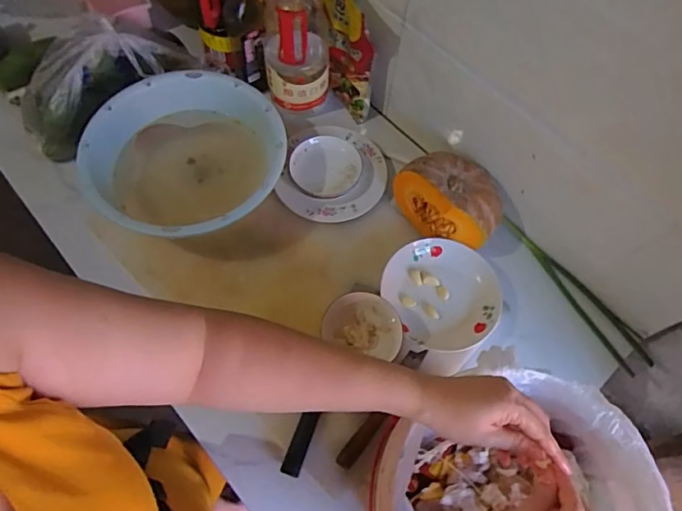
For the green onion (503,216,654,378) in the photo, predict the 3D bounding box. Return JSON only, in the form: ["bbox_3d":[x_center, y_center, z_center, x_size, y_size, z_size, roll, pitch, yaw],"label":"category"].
[{"bbox_3d":[0.400,0.053,0.828,0.064,0.027,0.317,-29,69,-15],"label":"green onion"}]

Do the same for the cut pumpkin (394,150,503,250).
[{"bbox_3d":[0.186,-0.094,0.832,0.178,0.108,0.124,42,69,16],"label":"cut pumpkin"}]

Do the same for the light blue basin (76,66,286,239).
[{"bbox_3d":[-0.250,-0.151,0.812,0.291,0.111,0.303,1,64,-2],"label":"light blue basin"}]

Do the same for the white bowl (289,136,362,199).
[{"bbox_3d":[-0.026,-0.151,0.849,0.122,0.033,0.114,1,64,-2],"label":"white bowl"}]

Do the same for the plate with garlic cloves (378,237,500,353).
[{"bbox_3d":[0.161,0.061,0.792,0.177,0.039,0.180,1,64,-2],"label":"plate with garlic cloves"}]

